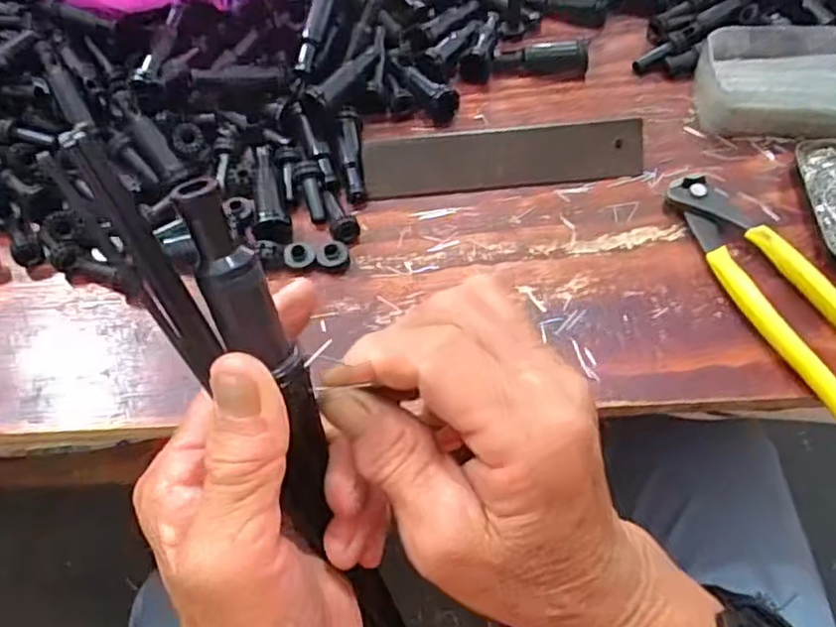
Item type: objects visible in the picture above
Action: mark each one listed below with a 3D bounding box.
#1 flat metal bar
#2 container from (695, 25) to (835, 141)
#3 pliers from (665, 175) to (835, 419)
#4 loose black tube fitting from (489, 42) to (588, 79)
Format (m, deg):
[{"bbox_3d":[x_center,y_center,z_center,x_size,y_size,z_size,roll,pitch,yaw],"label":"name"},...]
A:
[{"bbox_3d":[0.055,-0.099,0.430,0.174,0.009,0.038,-4,96,3],"label":"flat metal bar"},{"bbox_3d":[0.245,-0.155,0.441,0.116,0.031,0.073,-1,61,1],"label":"container"},{"bbox_3d":[0.194,-0.016,0.376,0.044,0.020,0.163,-25,63,-11],"label":"pliers"},{"bbox_3d":[0.086,-0.179,0.483,0.065,0.024,0.017,9,62,7],"label":"loose black tube fitting"}]

